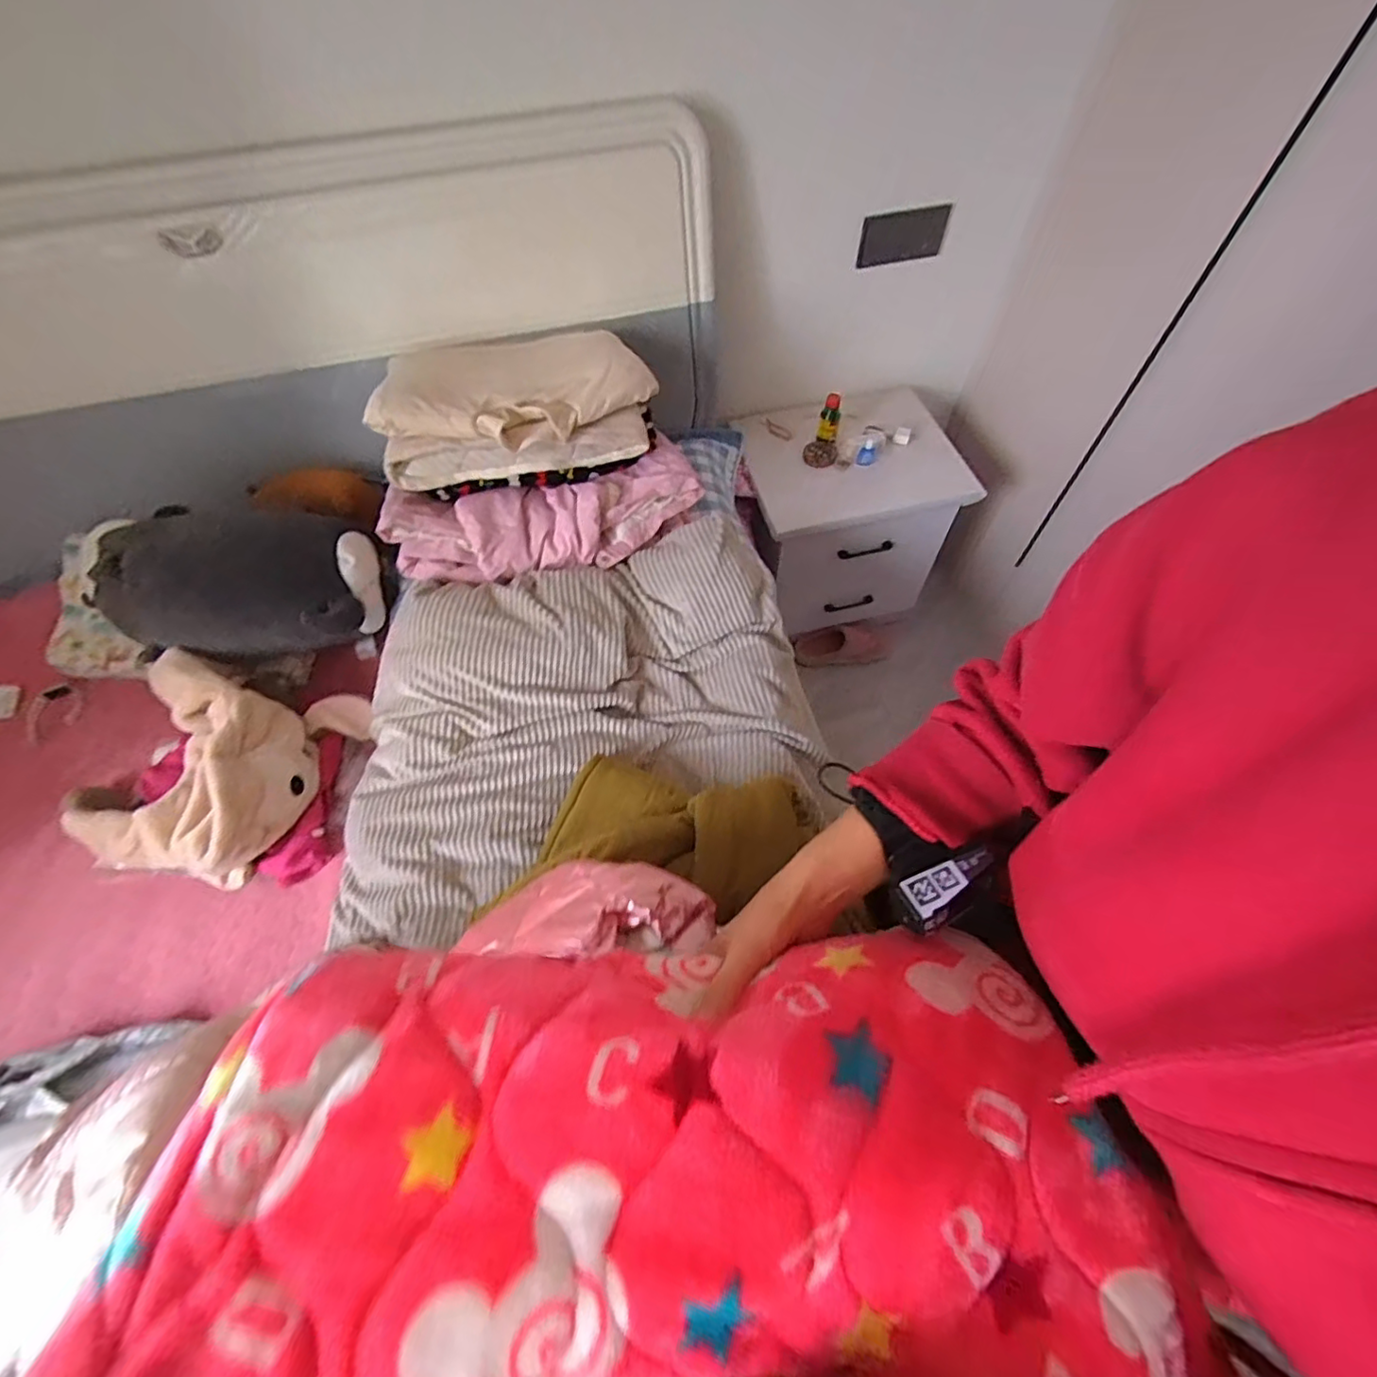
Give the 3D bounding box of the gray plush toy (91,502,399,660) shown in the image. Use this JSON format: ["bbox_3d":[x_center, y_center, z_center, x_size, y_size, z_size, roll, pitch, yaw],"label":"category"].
[{"bbox_3d":[-0.689,-0.160,0.930,0.364,0.197,0.202,-5,59,-2],"label":"gray plush toy"}]

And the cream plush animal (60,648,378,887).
[{"bbox_3d":[-0.703,0.109,0.884,0.362,0.151,0.310,9,60,7],"label":"cream plush animal"}]

